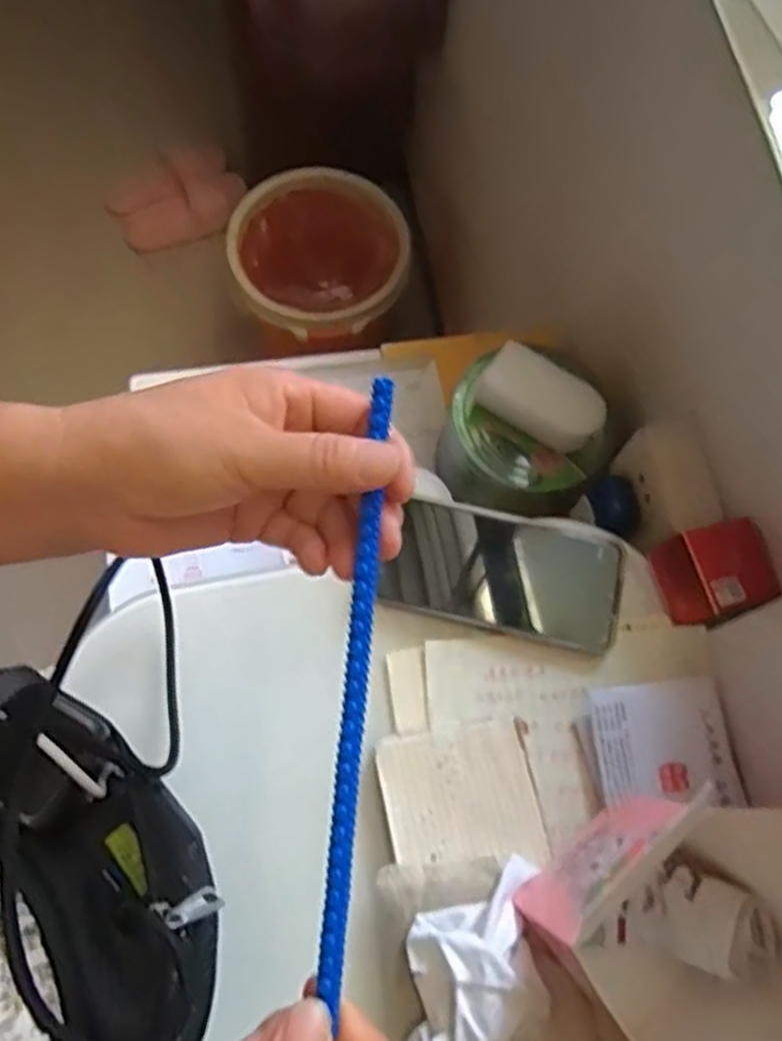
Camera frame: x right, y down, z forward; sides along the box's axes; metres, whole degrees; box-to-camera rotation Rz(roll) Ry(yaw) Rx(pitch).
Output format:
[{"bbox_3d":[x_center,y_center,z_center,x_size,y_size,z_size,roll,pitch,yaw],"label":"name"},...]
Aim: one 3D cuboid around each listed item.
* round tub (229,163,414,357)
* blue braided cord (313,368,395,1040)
[{"bbox_3d":[-0.105,-0.375,1.235,0.256,0.204,0.294,-17,73,-8],"label":"round tub"},{"bbox_3d":[-0.012,0.052,0.271,0.007,0.006,0.212,5,81,0],"label":"blue braided cord"}]

